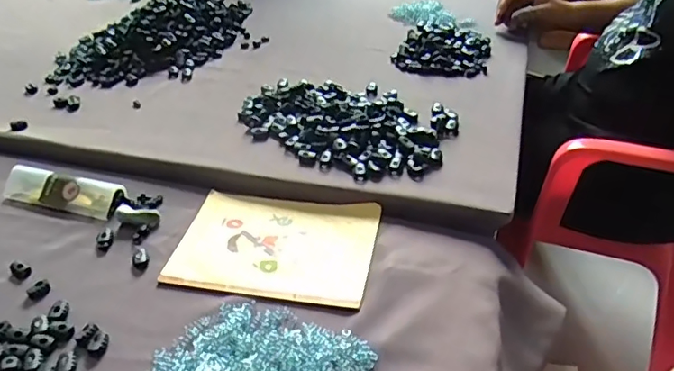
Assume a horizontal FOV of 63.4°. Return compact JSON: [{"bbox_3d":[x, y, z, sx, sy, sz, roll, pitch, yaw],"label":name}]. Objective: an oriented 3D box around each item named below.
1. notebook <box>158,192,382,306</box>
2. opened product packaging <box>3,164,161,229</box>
[{"bbox_3d":[-0.066,0.062,0.584,0.207,0.009,0.139,5,39,12],"label":"notebook"},{"bbox_3d":[-0.306,0.010,0.646,0.217,0.023,0.042,11,40,19],"label":"opened product packaging"}]

